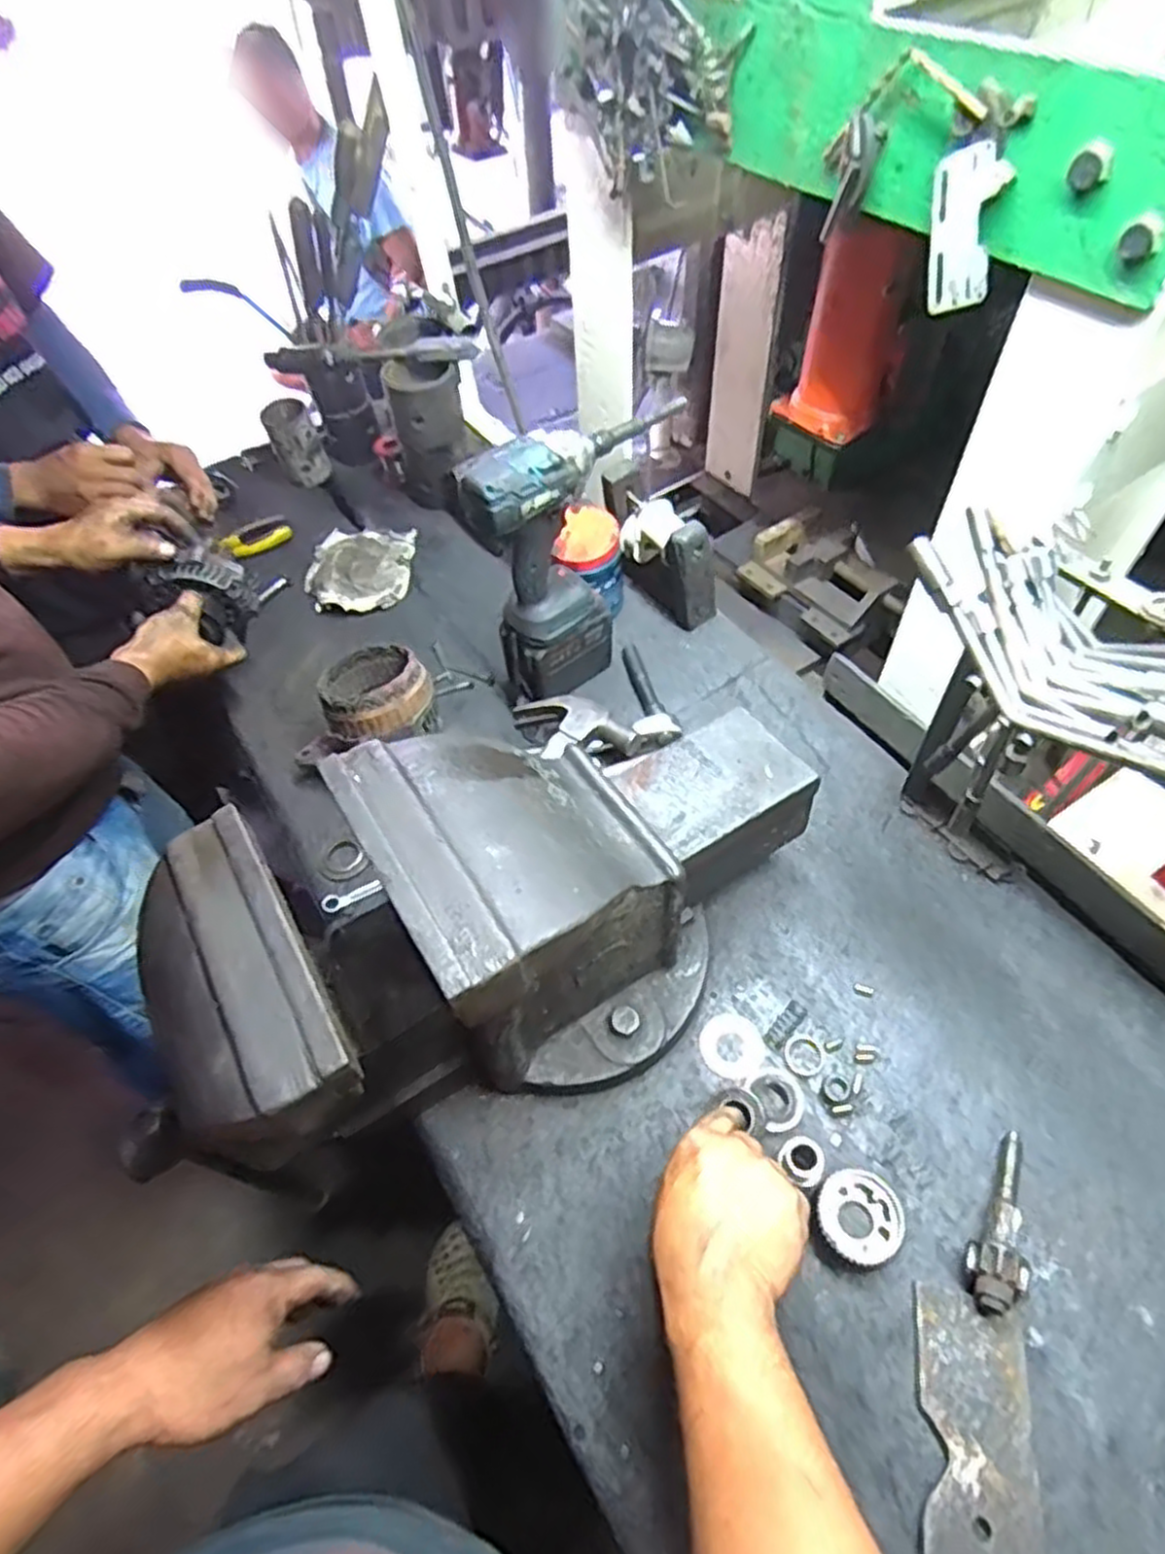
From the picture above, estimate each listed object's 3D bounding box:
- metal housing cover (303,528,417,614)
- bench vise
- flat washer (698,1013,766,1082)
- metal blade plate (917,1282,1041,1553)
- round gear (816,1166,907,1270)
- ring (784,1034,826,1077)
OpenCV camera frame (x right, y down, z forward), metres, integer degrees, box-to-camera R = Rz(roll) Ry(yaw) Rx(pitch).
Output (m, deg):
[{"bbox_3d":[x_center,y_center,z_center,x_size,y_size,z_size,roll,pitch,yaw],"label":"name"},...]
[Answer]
[{"bbox_3d":[-0.303,-0.286,1.051,0.144,0.030,0.155,2,54,5],"label":"metal housing cover"},{"bbox_3d":[-0.039,0.098,0.575,0.505,0.241,0.205,-23,56,-13],"label":"bench vise"},{"bbox_3d":[0.128,0.228,0.655,0.052,0.007,0.052,-2,53,3],"label":"flat washer"},{"bbox_3d":[0.248,0.444,0.483,0.067,0.008,0.200,8,57,12],"label":"metal blade plate"},{"bbox_3d":[0.201,0.321,0.564,0.060,0.030,0.060,-2,53,3],"label":"round gear"},{"bbox_3d":[0.186,0.233,0.648,0.032,0.004,0.034,-2,53,3],"label":"ring"}]

